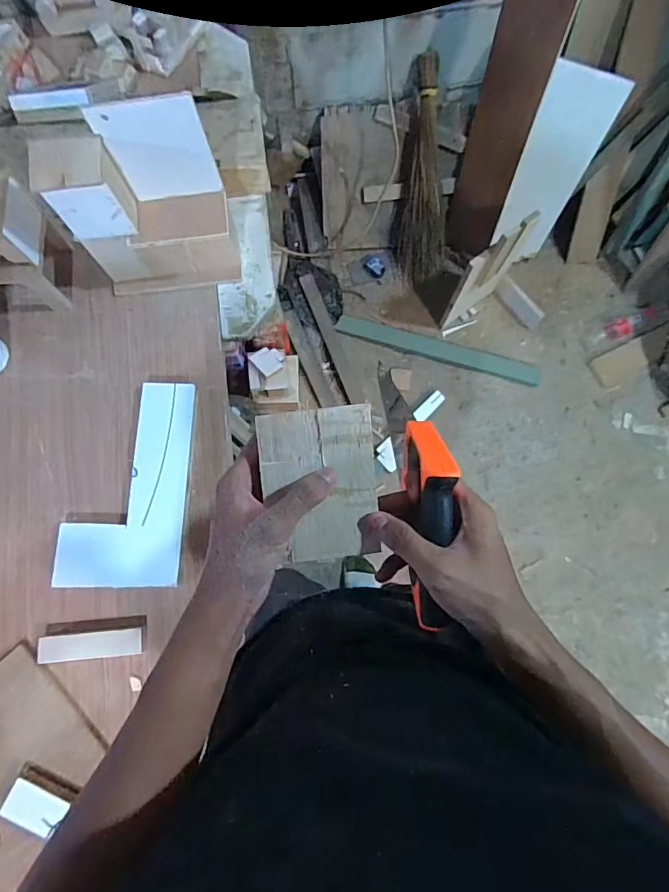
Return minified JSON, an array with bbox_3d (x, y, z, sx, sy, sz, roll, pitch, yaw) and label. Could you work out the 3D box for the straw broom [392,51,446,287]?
[{"bbox_3d":[0.261,-0.767,1.412,0.148,0.067,0.572,-3,121,-2],"label":"straw broom"}]

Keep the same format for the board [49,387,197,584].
[{"bbox_3d":[-0.293,0.052,0.697,0.166,0.023,0.286,2,78,0],"label":"board"}]

